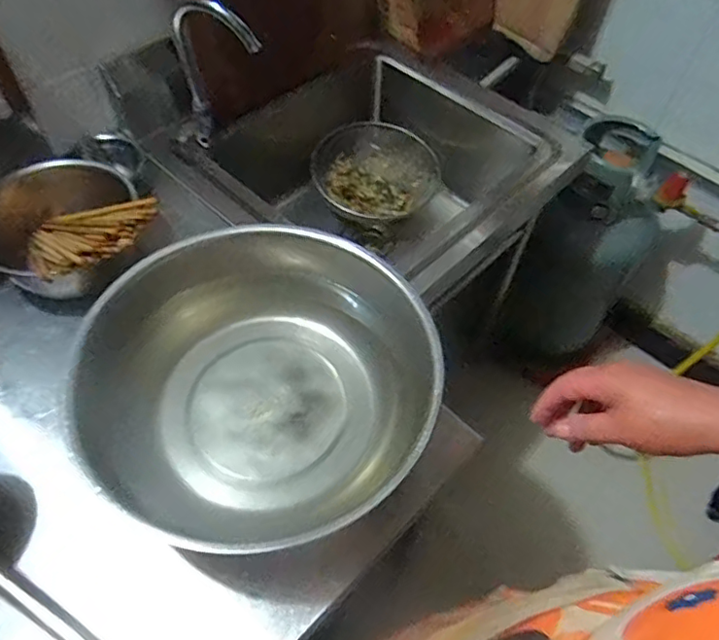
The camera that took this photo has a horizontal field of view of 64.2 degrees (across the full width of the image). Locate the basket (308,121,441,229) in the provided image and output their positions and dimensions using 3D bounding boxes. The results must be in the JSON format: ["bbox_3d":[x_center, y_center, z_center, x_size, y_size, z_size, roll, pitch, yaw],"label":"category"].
[{"bbox_3d":[0.030,-0.307,1.211,0.264,0.116,0.198,-10,55,-10],"label":"basket"}]

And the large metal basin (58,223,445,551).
[{"bbox_3d":[-0.106,0.069,0.633,0.343,0.126,0.359,1,54,-2],"label":"large metal basin"}]

